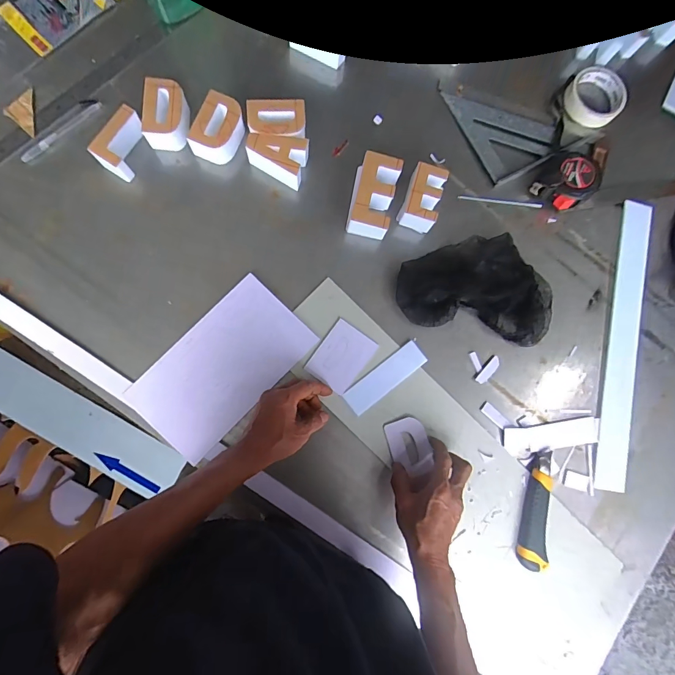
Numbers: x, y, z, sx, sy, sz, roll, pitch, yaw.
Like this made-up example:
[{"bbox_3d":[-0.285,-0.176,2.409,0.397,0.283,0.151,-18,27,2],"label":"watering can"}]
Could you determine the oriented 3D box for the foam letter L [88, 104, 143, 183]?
[{"bbox_3d":[-0.302,-0.274,0.548,0.042,0.045,0.086,29,82,-1],"label":"foam letter L"}]

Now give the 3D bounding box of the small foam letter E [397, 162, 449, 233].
[{"bbox_3d":[0.128,-0.206,0.580,0.052,0.045,0.092,18,82,-3],"label":"small foam letter E"}]

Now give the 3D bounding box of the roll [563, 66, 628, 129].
[{"bbox_3d":[0.431,-0.402,0.648,0.111,0.030,0.093,-42,89,-8],"label":"roll"}]

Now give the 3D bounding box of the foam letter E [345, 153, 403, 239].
[{"bbox_3d":[0.052,-0.208,0.578,0.061,0.047,0.115,13,82,-4],"label":"foam letter E"}]

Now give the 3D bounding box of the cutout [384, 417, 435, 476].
[{"bbox_3d":[0.103,0.153,0.549,0.056,0.017,0.076,-14,85,-7],"label":"cutout"}]

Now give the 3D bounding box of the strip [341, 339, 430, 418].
[{"bbox_3d":[0.070,0.059,0.569,0.131,0.004,0.040,-37,88,-8],"label":"strip"}]

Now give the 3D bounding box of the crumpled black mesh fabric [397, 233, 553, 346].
[{"bbox_3d":[0.215,-0.083,0.583,0.244,0.042,0.154,11,83,-4],"label":"crumpled black mesh fabric"}]

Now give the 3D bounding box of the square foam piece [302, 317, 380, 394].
[{"bbox_3d":[0.006,0.028,0.562,0.070,0.004,0.090,36,82,0],"label":"square foam piece"}]

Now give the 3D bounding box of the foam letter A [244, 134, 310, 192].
[{"bbox_3d":[-0.089,-0.264,0.569,0.085,0.044,0.065,20,82,-3],"label":"foam letter A"}]

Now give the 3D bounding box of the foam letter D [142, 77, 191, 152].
[{"bbox_3d":[-0.245,-0.319,0.564,0.058,0.047,0.089,0,83,-5],"label":"foam letter D"}]

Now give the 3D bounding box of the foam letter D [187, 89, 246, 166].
[{"bbox_3d":[-0.173,-0.301,0.566,0.062,0.046,0.085,29,82,-1],"label":"foam letter D"}]

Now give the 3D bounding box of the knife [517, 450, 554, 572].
[{"bbox_3d":[0.285,0.248,0.557,0.038,0.022,0.162,9,83,-4],"label":"knife"}]

